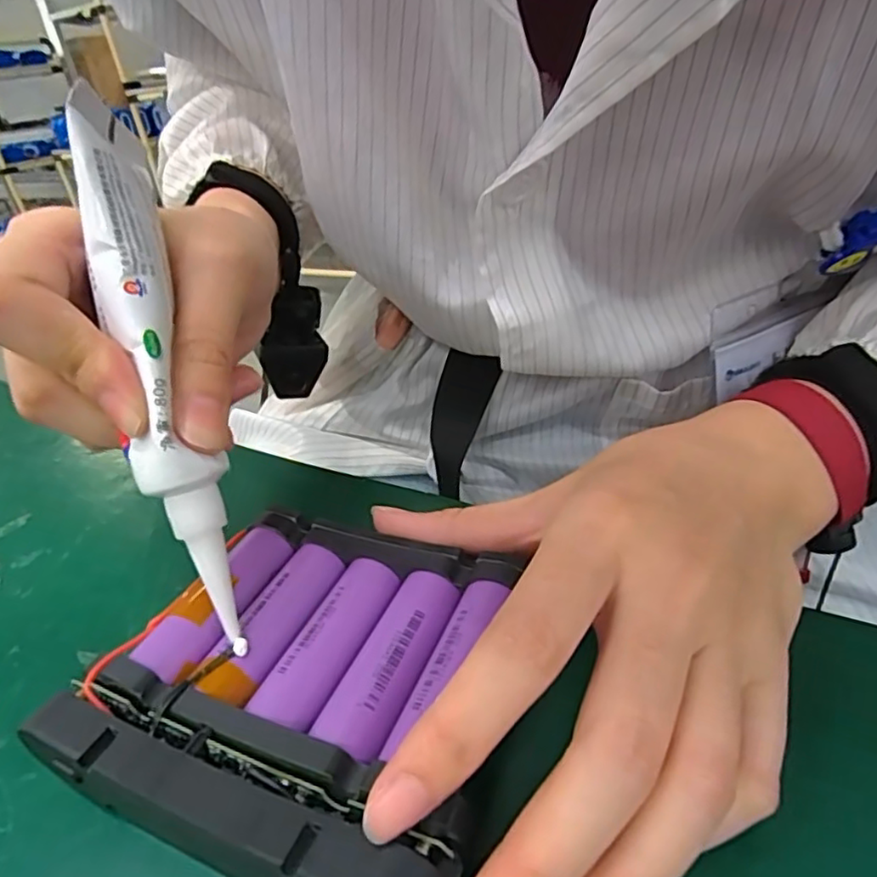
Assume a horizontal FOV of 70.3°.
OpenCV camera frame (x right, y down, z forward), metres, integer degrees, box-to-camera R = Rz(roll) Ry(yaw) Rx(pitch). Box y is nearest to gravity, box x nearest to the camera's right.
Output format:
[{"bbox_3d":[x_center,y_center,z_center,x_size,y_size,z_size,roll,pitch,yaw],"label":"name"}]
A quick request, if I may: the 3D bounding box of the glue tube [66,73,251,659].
[{"bbox_3d":[-0.077,-0.015,0.169,0.021,0.149,0.017,-13,5,-9],"label":"glue tube"}]

